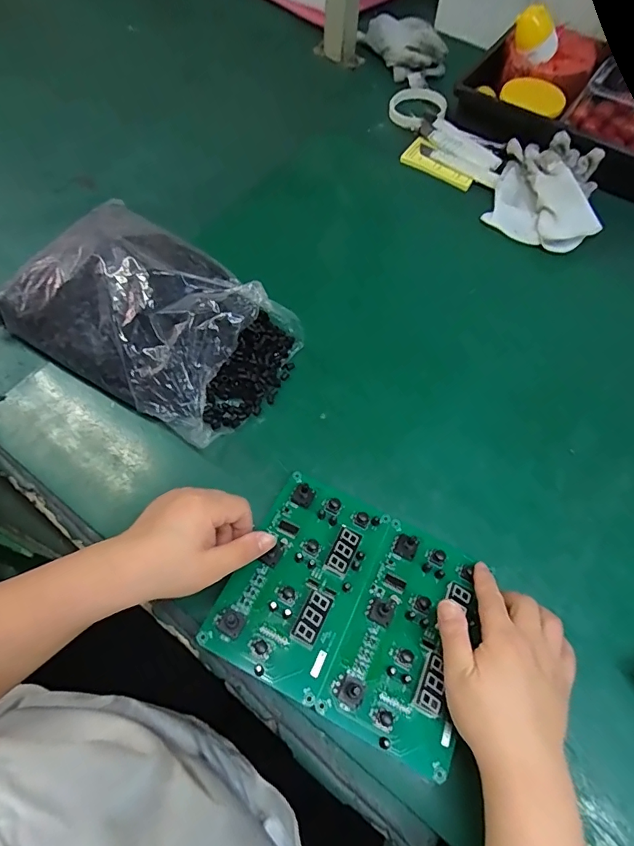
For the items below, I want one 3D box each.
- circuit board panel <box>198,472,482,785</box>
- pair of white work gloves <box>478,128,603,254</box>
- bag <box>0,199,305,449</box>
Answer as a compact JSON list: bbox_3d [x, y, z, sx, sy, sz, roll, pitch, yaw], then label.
[{"bbox_3d":[0.030,0.143,0.368,0.192,0.015,0.160,24,57,10],"label":"circuit board panel"},{"bbox_3d":[0.303,-0.302,0.599,0.139,0.050,0.169,23,66,10],"label":"pair of white work gloves"},{"bbox_3d":[-0.175,-0.115,0.468,0.301,0.084,0.175,29,67,12],"label":"bag"}]

